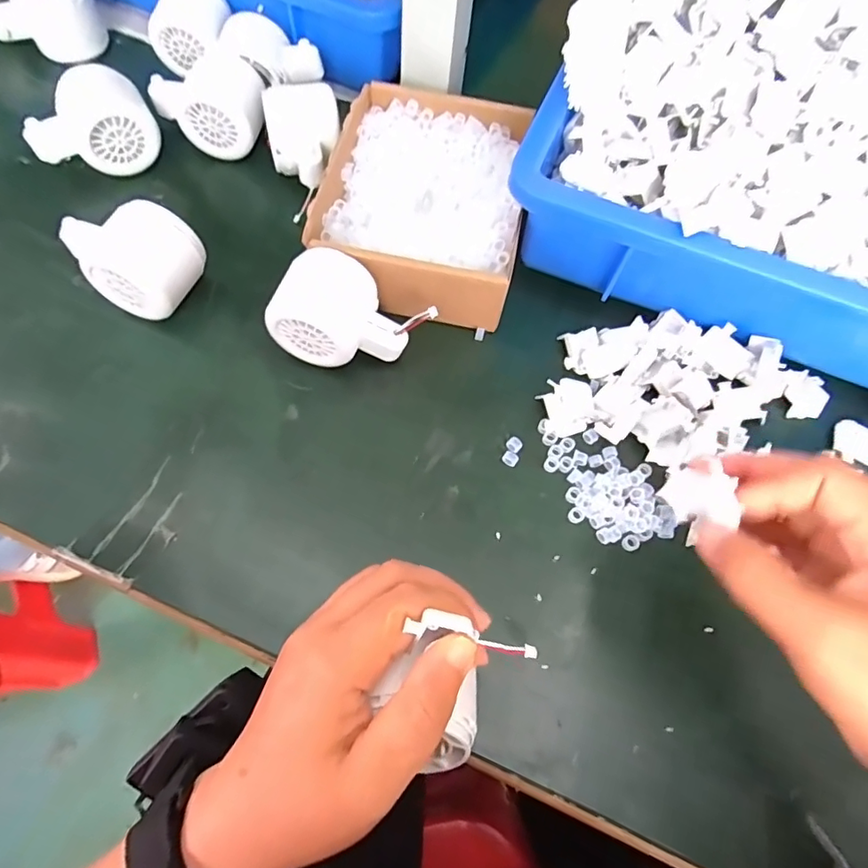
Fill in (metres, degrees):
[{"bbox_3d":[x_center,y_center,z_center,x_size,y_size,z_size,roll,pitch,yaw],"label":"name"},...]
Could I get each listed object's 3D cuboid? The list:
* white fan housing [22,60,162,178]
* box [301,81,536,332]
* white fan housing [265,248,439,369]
[{"bbox_3d":[-0.252,-0.227,0.394,0.086,0.056,0.052,-22,69,-12],"label":"white fan housing"},{"bbox_3d":[-0.005,-0.165,0.382,0.135,0.048,0.196,11,66,2],"label":"box"},{"bbox_3d":[-0.052,-0.069,0.339,0.088,0.053,0.058,21,68,5],"label":"white fan housing"}]

